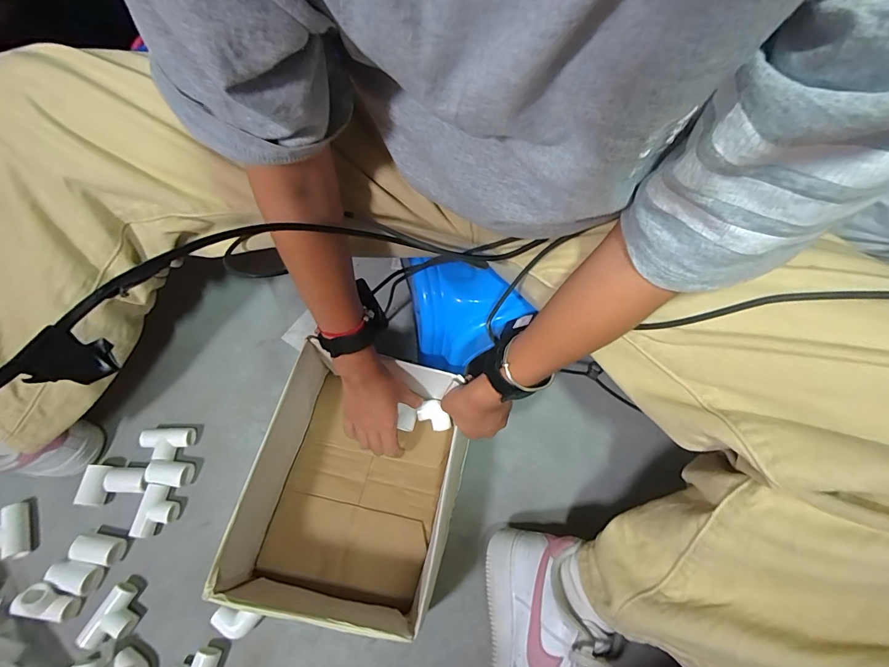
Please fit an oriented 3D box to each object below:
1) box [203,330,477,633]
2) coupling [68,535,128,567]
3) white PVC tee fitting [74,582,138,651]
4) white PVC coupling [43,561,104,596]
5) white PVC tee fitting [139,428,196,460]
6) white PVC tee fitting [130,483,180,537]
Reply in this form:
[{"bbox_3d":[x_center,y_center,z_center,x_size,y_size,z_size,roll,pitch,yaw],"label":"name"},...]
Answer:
[{"bbox_3d":[-0.105,0.179,0.510,0.212,0.121,0.283,13,65,3],"label":"box"},{"bbox_3d":[-0.425,0.265,0.504,0.050,0.033,0.031,7,65,0],"label":"coupling"},{"bbox_3d":[-0.381,0.331,0.475,0.038,0.023,0.069,23,66,7],"label":"white PVC tee fitting"},{"bbox_3d":[-0.440,0.291,0.489,0.050,0.025,0.031,9,65,1],"label":"white PVC coupling"},{"bbox_3d":[-0.377,0.152,0.562,0.062,0.026,0.041,-3,65,-4],"label":"white PVC tee fitting"},{"bbox_3d":[-0.368,0.229,0.530,0.039,0.026,0.062,7,65,0],"label":"white PVC tee fitting"}]

